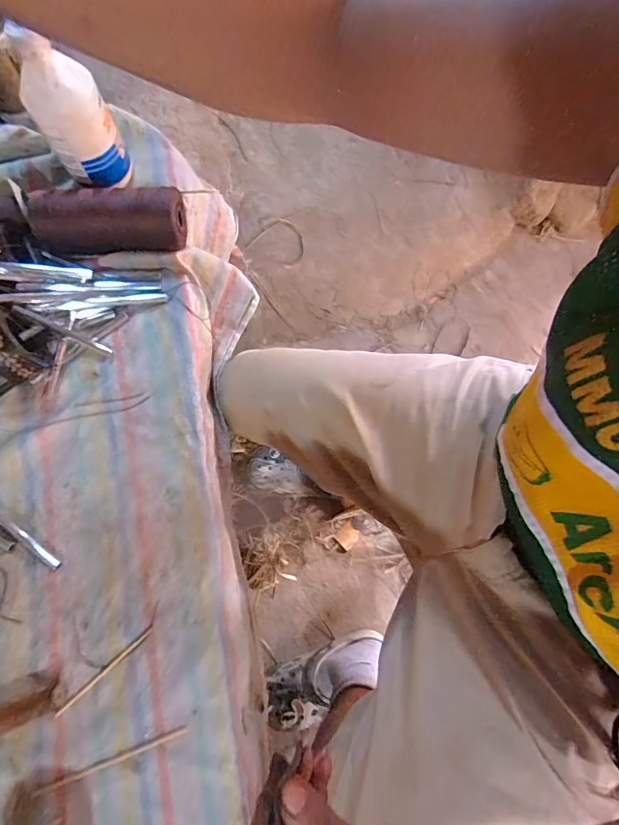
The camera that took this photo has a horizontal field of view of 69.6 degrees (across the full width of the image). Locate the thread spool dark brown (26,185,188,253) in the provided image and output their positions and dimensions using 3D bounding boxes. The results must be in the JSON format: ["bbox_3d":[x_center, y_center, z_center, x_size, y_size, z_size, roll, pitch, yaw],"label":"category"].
[{"bbox_3d":[-0.224,-0.214,0.498,0.164,0.059,0.055,-3,73,2],"label":"thread spool dark brown"}]

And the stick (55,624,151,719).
[{"bbox_3d":[-0.181,0.228,0.394,0.098,0.004,0.005,-40,75,-13],"label":"stick"}]

